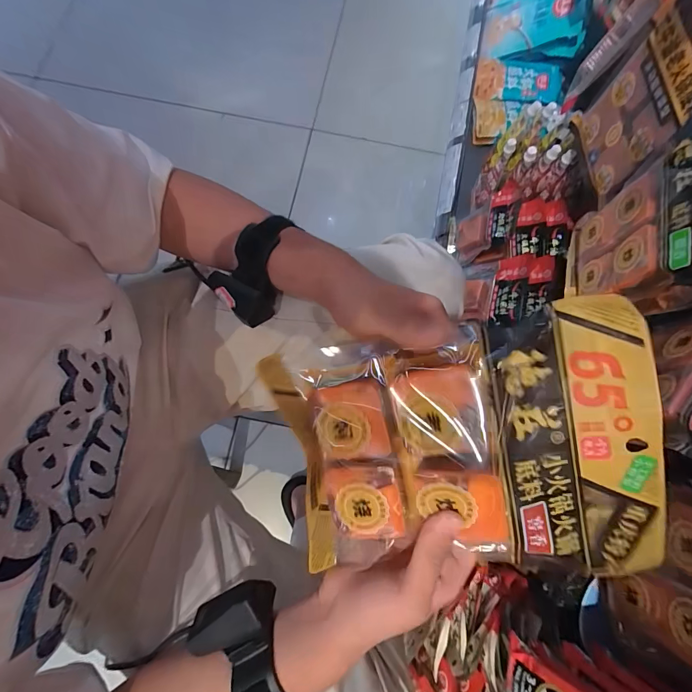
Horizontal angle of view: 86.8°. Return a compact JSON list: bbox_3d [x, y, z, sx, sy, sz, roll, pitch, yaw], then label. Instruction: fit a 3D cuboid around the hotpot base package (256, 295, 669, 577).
[{"bbox_3d":[0.074,0.076,0.252,0.238,0.030,0.174,-10,98,16],"label":"hotpot base package"}]

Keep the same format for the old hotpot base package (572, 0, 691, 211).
[{"bbox_3d":[0.365,-0.295,0.457,0.034,0.245,0.168,-2,86,-5],"label":"old hotpot base package"}]

